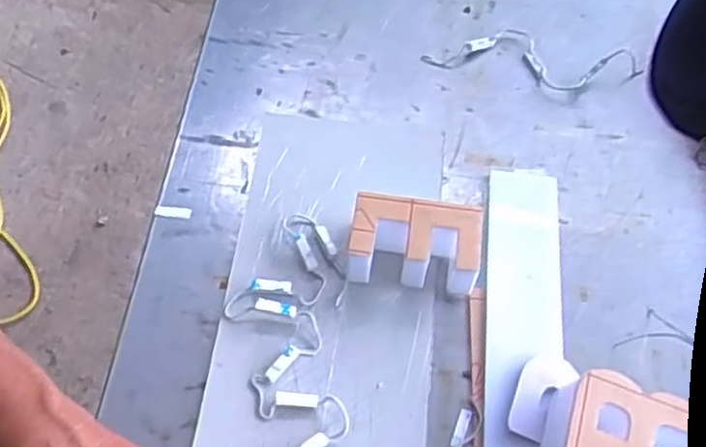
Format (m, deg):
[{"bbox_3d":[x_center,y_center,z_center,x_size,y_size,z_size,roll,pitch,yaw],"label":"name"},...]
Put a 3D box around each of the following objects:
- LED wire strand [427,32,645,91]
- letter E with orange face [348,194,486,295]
[{"bbox_3d":[0.148,-0.137,0.599,0.173,0.010,0.050,11,60,5],"label":"LED wire strand"},{"bbox_3d":[0.040,0.014,0.482,0.083,0.047,0.043,6,59,2],"label":"letter E with orange face"}]

